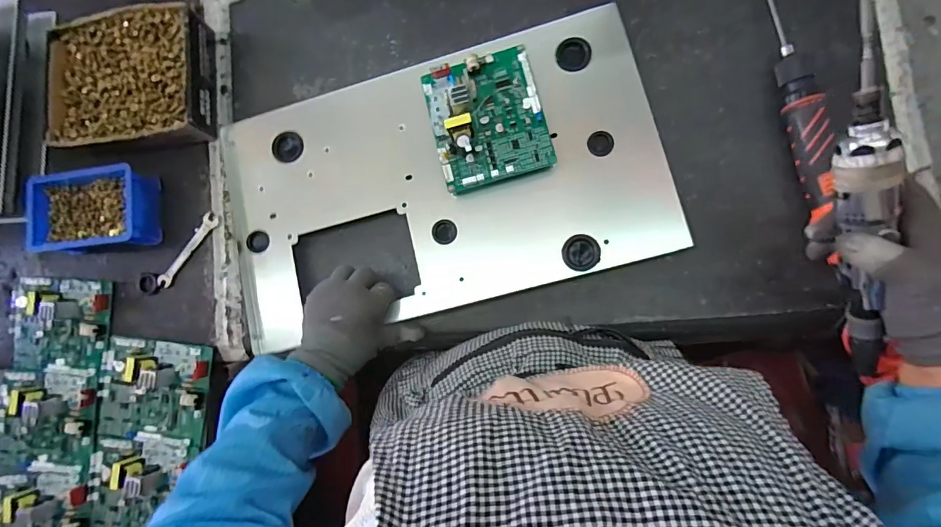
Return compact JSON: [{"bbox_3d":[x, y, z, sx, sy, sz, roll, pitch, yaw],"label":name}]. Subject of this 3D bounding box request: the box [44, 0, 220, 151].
[{"bbox_3d":[-0.464,-0.252,0.615,0.218,0.058,0.195,-5,85,8],"label":"box"}]

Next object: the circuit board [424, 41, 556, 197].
[{"bbox_3d":[0.017,-0.171,0.520,0.133,0.051,0.153,-15,84,7],"label":"circuit board"}]

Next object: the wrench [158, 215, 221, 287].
[{"bbox_3d":[-0.386,-0.019,0.604,0.023,0.007,0.115,40,92,9],"label":"wrench"}]

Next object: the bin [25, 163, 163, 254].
[{"bbox_3d":[-0.504,-0.073,0.600,0.156,0.055,0.110,-5,85,8],"label":"bin"}]

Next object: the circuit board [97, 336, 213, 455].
[{"bbox_3d":[-0.420,0.169,0.575,0.163,0.031,0.133,4,87,9],"label":"circuit board"}]

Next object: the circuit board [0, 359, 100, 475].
[{"bbox_3d":[-0.584,0.208,0.600,0.170,0.035,0.137,-12,84,7],"label":"circuit board"}]

